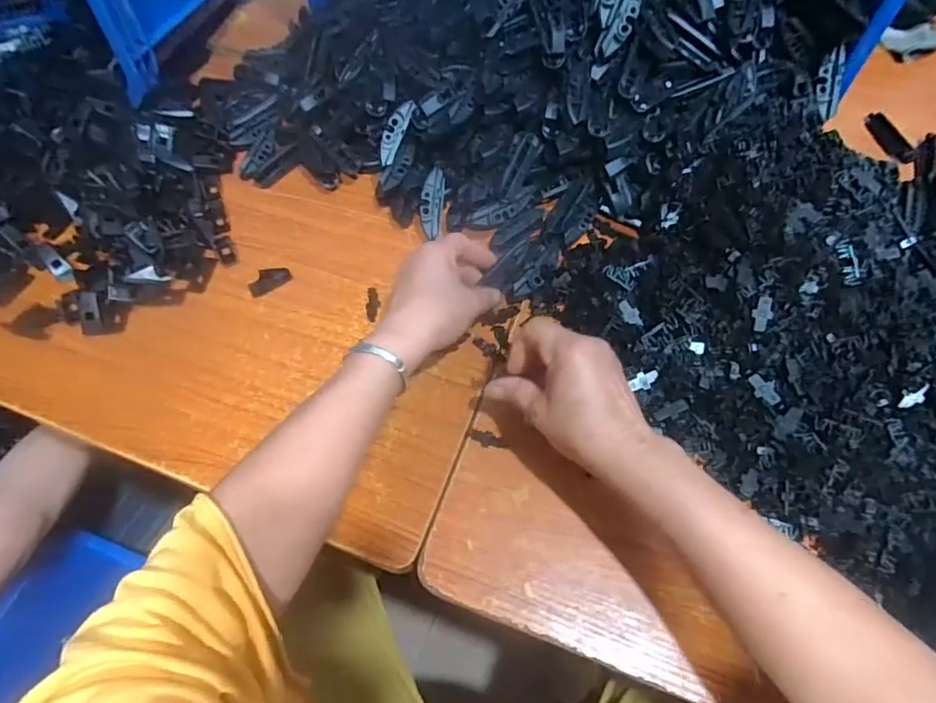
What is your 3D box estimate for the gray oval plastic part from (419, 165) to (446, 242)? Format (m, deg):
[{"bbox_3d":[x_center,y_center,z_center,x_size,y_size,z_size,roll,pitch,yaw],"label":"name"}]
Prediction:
[{"bbox_3d":[-0.036,-0.148,0.523,0.023,0.016,0.068,7,92,6],"label":"gray oval plastic part"}]

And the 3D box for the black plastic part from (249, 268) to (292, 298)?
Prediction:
[{"bbox_3d":[-0.196,-0.071,0.513,0.042,0.011,0.020,-35,66,-16],"label":"black plastic part"}]

